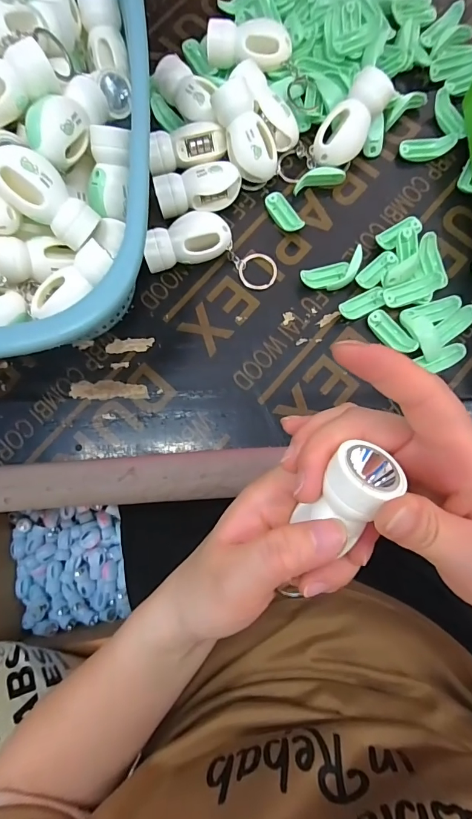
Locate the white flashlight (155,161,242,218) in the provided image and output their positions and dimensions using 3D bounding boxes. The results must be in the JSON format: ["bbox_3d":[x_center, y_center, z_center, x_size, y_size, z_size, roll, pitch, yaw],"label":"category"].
[{"bbox_3d":[-0.028,-0.168,0.313,0.064,0.032,0.023,-12,81,0],"label":"white flashlight"}]

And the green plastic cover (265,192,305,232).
[{"bbox_3d":[0.038,-0.155,0.319,0.015,0.011,0.039,-31,81,-3],"label":"green plastic cover"}]

